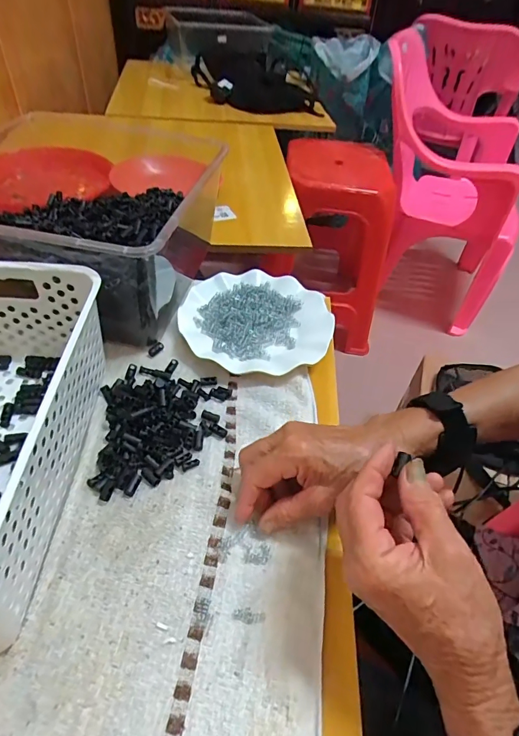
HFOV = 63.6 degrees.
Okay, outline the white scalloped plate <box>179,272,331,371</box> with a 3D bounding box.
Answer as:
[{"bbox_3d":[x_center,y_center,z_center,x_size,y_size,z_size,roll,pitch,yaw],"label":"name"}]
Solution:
[{"bbox_3d":[-0.001,-0.059,0.524,0.185,0.019,0.172,3,48,-4],"label":"white scalloped plate"}]

